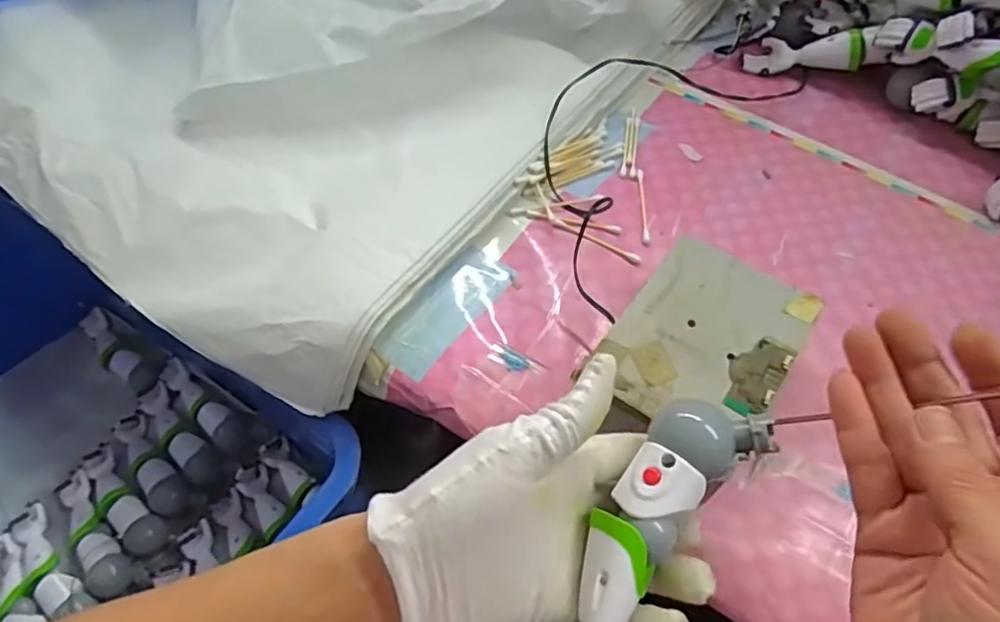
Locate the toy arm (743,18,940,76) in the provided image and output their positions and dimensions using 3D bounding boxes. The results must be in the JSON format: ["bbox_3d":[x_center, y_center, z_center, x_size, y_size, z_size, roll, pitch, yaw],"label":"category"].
[{"bbox_3d":[0.284,-0.218,0.519,0.138,0.029,0.034,9,55,37],"label":"toy arm"}]

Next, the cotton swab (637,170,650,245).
[{"bbox_3d":[0.107,-0.079,0.460,0.005,0.004,0.071,2,58,3],"label":"cotton swab"}]

